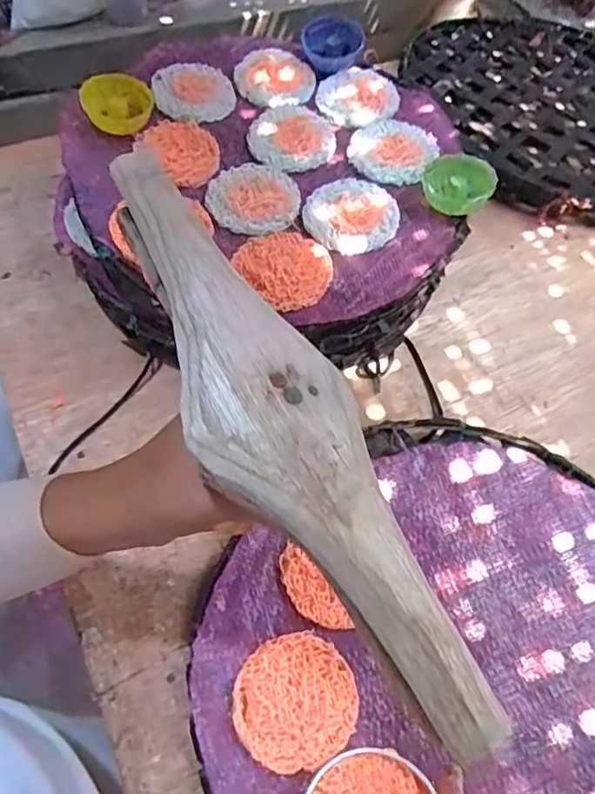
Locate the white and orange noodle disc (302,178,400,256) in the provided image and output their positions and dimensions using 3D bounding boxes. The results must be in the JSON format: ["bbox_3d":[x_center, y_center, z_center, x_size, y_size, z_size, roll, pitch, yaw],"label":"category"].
[{"bbox_3d":[0.046,-0.157,0.504,0.081,0.004,0.083,2,60,-3],"label":"white and orange noodle disc"}]

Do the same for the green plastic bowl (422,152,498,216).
[{"bbox_3d":[0.141,-0.183,0.511,0.060,0.018,0.060,-9,65,19],"label":"green plastic bowl"}]

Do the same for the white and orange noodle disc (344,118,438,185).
[{"bbox_3d":[0.088,-0.231,0.546,0.078,0.012,0.077,2,60,-3],"label":"white and orange noodle disc"}]

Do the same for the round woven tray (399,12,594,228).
[{"bbox_3d":[0.347,-0.364,0.721,0.390,0.034,0.396,2,60,-3],"label":"round woven tray"}]

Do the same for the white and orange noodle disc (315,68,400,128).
[{"bbox_3d":[0.060,-0.299,0.584,0.079,0.009,0.076,2,60,-3],"label":"white and orange noodle disc"}]

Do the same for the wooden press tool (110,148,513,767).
[{"bbox_3d":[-0.012,0.005,0.238,0.062,0.032,0.272,-26,70,-18],"label":"wooden press tool"}]

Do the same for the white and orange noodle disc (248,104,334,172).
[{"bbox_3d":[-0.006,-0.244,0.554,0.077,0.008,0.087,2,60,-3],"label":"white and orange noodle disc"}]

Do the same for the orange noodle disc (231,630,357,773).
[{"bbox_3d":[-0.001,0.193,0.375,0.076,0.014,0.073,2,60,-3],"label":"orange noodle disc"}]

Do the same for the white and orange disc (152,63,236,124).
[{"bbox_3d":[-0.100,-0.297,0.571,0.075,0.015,0.070,2,60,-3],"label":"white and orange disc"}]

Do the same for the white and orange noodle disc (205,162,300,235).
[{"bbox_3d":[-0.038,-0.174,0.508,0.077,0.007,0.084,2,60,-3],"label":"white and orange noodle disc"}]

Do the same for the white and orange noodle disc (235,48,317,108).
[{"bbox_3d":[-0.021,-0.326,0.595,0.076,0.011,0.085,4,60,-2],"label":"white and orange noodle disc"}]

